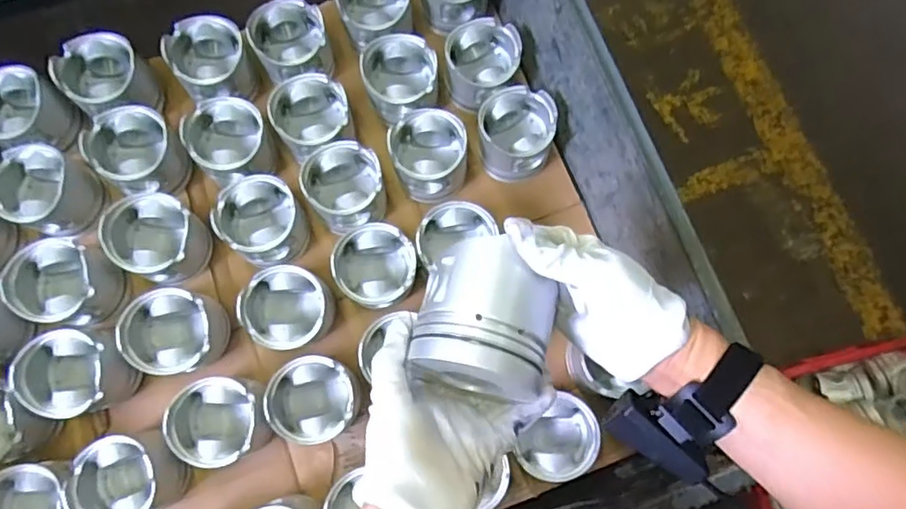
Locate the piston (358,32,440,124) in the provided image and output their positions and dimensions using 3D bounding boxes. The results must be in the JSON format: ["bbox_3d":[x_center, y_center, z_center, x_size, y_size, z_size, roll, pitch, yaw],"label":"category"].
[{"bbox_3d":[-0.069,-0.219,0.768,0.091,0.066,0.095,0,77,-1],"label":"piston"}]

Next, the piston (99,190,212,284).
[{"bbox_3d":[-0.341,-0.016,0.701,0.104,0.084,0.090,19,77,3],"label":"piston"}]

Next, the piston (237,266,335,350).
[{"bbox_3d":[-0.192,0.066,0.697,0.093,0.079,0.092,-9,77,-3],"label":"piston"}]

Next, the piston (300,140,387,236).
[{"bbox_3d":[-0.131,-0.079,0.736,0.092,0.077,0.102,-15,78,-5],"label":"piston"}]

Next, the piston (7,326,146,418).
[{"bbox_3d":[-0.413,0.131,0.666,0.096,0.075,0.090,0,77,-1],"label":"piston"}]

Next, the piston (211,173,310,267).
[{"bbox_3d":[-0.224,-0.038,0.721,0.096,0.077,0.090,0,77,-1],"label":"piston"}]

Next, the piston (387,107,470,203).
[{"bbox_3d":[-0.027,-0.119,0.754,0.093,0.079,0.101,-9,77,-3],"label":"piston"}]

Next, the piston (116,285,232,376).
[{"bbox_3d":[-0.315,0.088,0.677,0.093,0.074,0.089,0,77,-1],"label":"piston"}]

